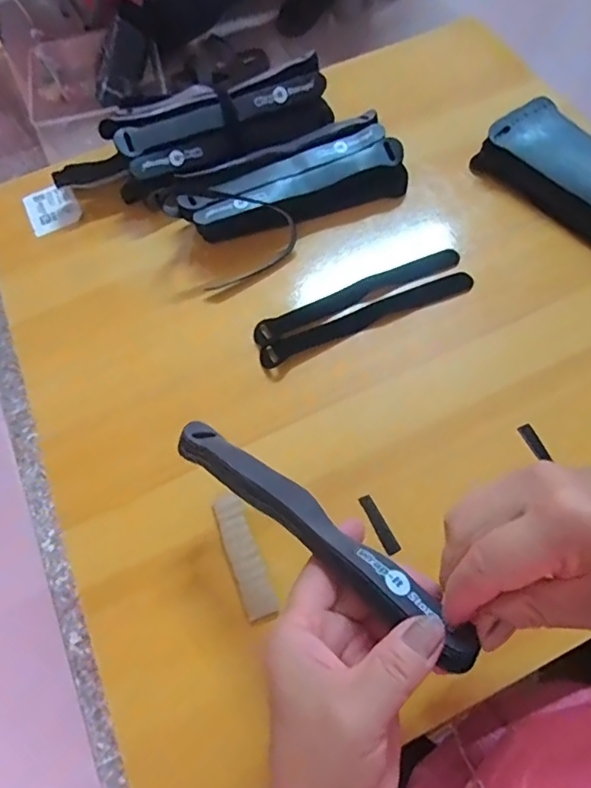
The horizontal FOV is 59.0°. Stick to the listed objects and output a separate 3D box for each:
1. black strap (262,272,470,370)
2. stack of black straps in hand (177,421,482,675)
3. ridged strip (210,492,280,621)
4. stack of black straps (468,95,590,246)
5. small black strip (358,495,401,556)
[{"bbox_3d":[0.062,-0.066,0.446,0.194,0.007,0.022,-22,65,-8],"label":"black strap"},{"bbox_3d":[0.008,0.068,0.275,0.190,0.015,0.025,33,70,27],"label":"stack of black straps in hand"},{"bbox_3d":[-0.036,0.111,0.363,0.023,0.005,0.088,-20,65,-7],"label":"ridged strip"},{"bbox_3d":[0.272,-0.193,0.478,0.089,0.036,0.202,-40,69,-15],"label":"stack of black straps"},{"bbox_3d":[0.060,0.092,0.371,0.009,0.004,0.044,-26,66,-9],"label":"small black strip"}]

